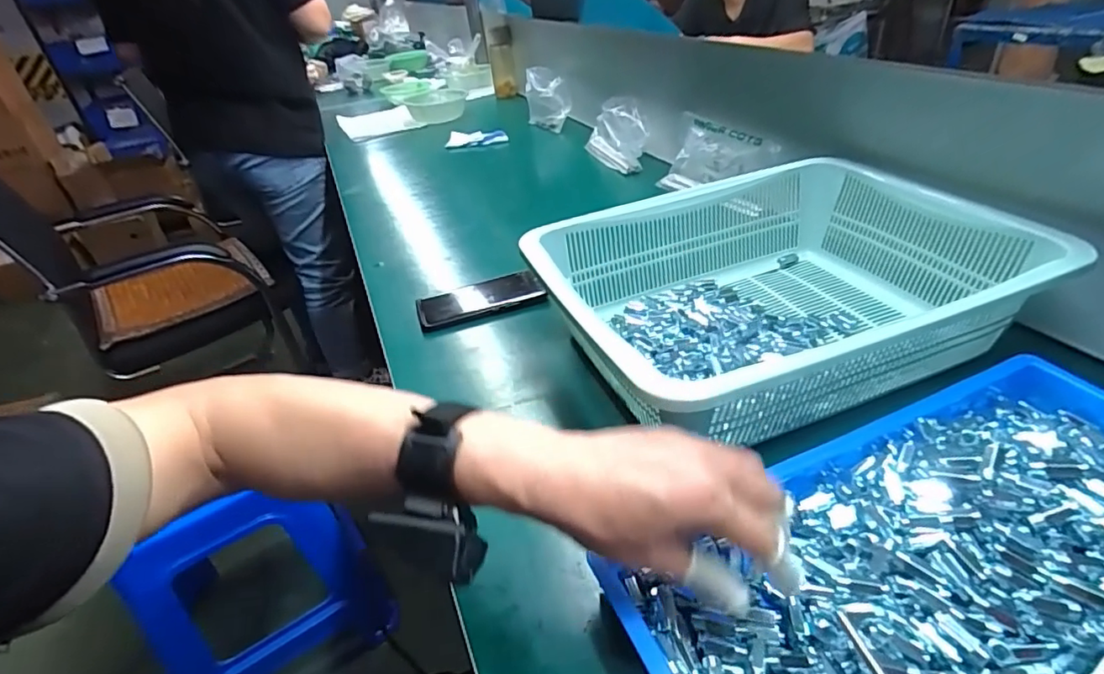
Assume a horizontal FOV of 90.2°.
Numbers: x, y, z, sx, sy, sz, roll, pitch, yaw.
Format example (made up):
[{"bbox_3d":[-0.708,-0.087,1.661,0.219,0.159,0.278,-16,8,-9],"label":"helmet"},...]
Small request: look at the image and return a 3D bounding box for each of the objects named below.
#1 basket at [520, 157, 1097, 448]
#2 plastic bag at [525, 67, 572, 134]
[{"bbox_3d":[0.219,-0.044,0.557,0.435,0.119,0.319,-17,36,-14],"label":"basket"},{"bbox_3d":[-0.009,-0.589,1.381,0.108,0.159,0.108,-6,35,2],"label":"plastic bag"}]

